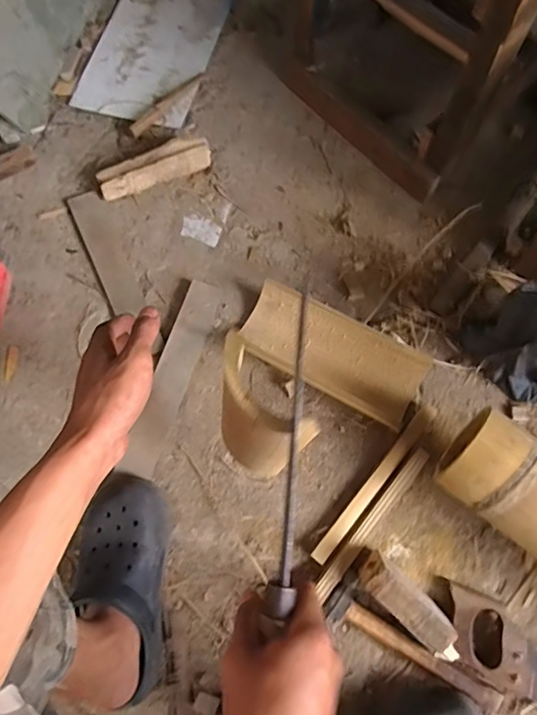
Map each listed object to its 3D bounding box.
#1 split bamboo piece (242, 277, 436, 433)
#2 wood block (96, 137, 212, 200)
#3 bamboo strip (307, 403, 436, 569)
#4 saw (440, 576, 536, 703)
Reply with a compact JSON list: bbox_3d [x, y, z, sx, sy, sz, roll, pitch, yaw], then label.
[{"bbox_3d":[0.096,-0.010,0.792,0.274,0.039,0.111,27,70,10],"label":"split bamboo piece"},{"bbox_3d":[-0.195,-0.330,0.906,0.198,0.053,0.041,-23,70,-9],"label":"wood block"},{"bbox_3d":[0.153,0.171,0.734,0.023,0.012,0.274,39,73,14],"label":"bamboo strip"},{"bbox_3d":[0.411,0.435,0.659,0.426,0.030,0.086,28,71,10],"label":"saw"}]

